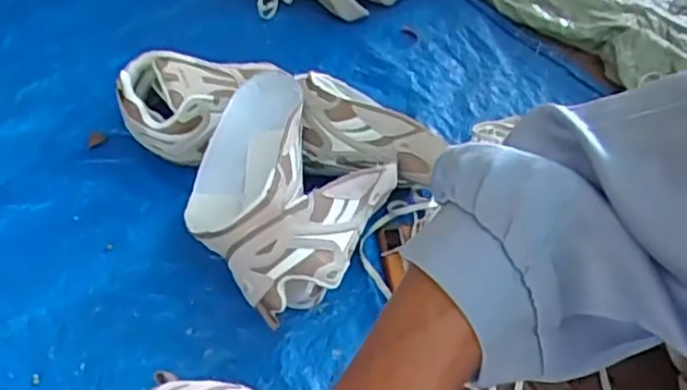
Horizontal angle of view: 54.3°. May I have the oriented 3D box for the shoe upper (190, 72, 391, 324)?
[{"bbox_3d":[-0.074,-0.004,0.811,0.217,0.120,0.269,-34,59,-26],"label":"shoe upper"}]

